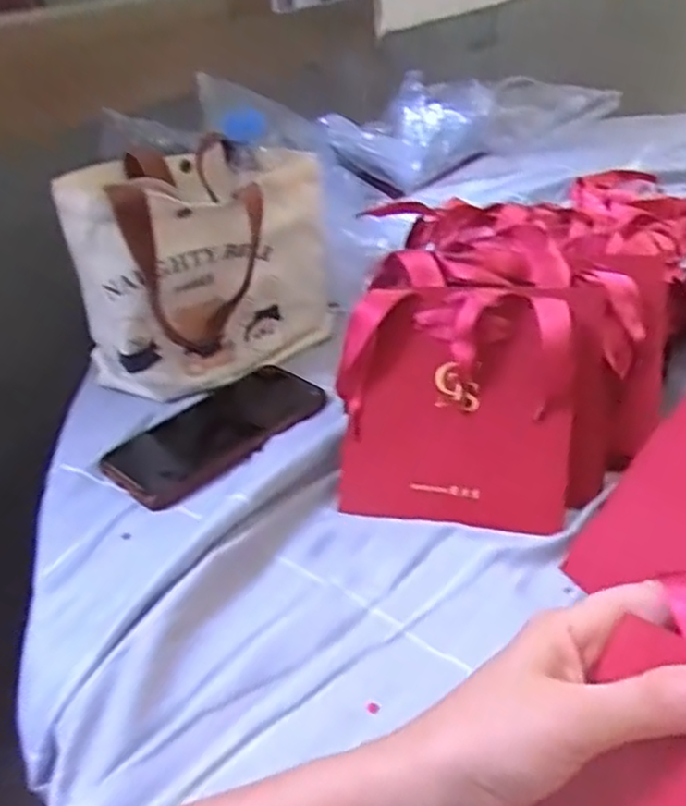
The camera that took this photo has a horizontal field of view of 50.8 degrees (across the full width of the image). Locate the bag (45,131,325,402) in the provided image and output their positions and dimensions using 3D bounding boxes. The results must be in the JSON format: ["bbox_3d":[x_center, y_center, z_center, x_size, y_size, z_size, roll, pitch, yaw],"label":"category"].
[{"bbox_3d":[-0.115,-0.117,0.604,0.123,0.167,0.188,21,43,34],"label":"bag"}]

